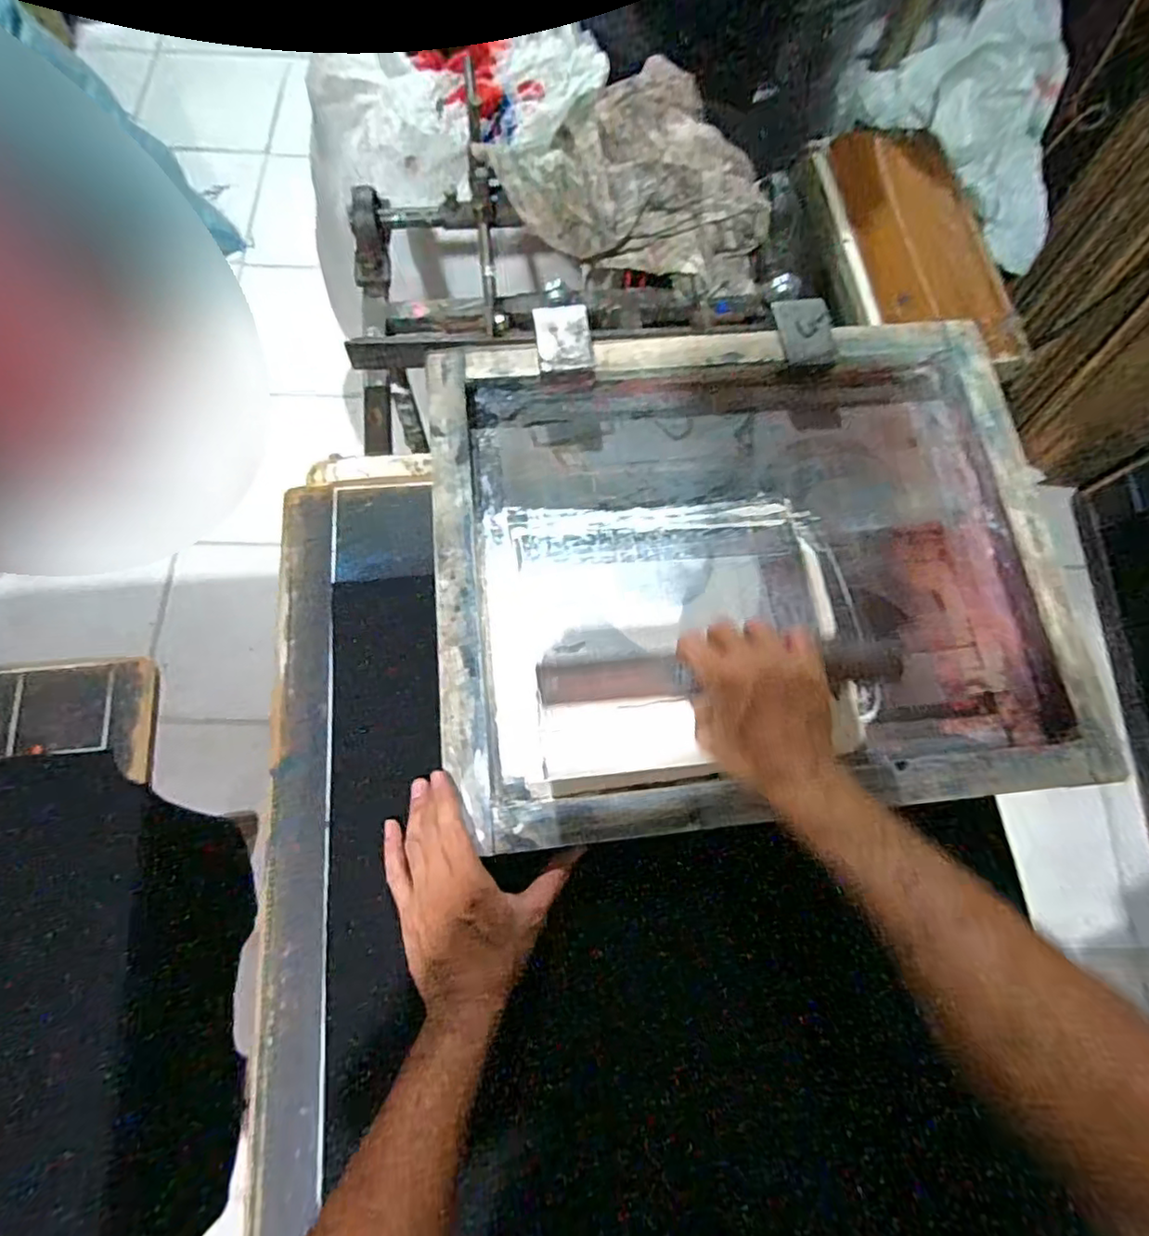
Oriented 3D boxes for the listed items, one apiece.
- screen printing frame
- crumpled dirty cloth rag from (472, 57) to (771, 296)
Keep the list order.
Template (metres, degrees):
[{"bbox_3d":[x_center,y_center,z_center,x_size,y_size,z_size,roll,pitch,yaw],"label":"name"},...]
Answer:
[{"bbox_3d":[0.158,-0.059,0.566,0.555,0.047,0.459,-5,73,-4],"label":"screen printing frame"},{"bbox_3d":[0.067,-0.473,0.671,0.305,0.134,0.151,20,73,4],"label":"crumpled dirty cloth rag"}]

